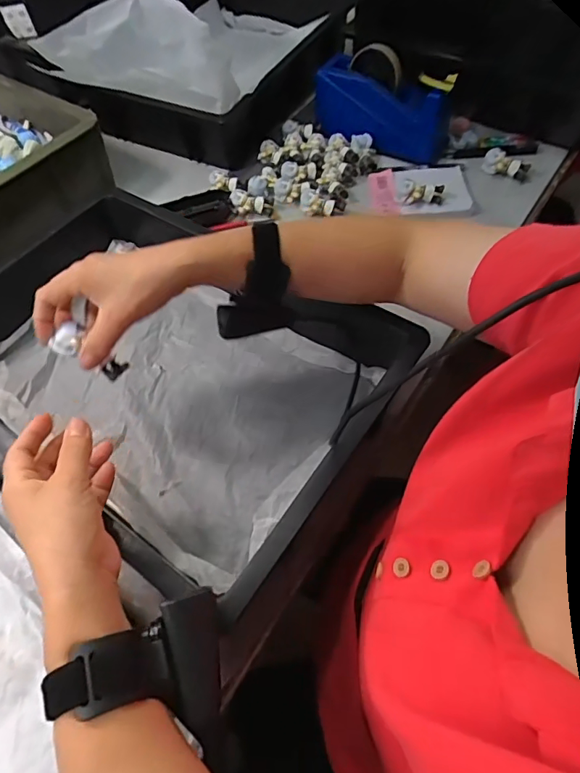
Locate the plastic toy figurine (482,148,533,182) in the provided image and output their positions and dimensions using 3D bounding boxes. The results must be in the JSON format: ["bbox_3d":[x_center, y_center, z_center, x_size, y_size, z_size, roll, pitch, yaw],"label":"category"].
[{"bbox_3d":[0.289,-0.295,0.644,0.058,0.024,0.038,20,61,15],"label":"plastic toy figurine"}]

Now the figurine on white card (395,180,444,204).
[{"bbox_3d":[0.173,-0.258,0.641,0.060,0.024,0.020,3,58,5],"label":"figurine on white card"}]

